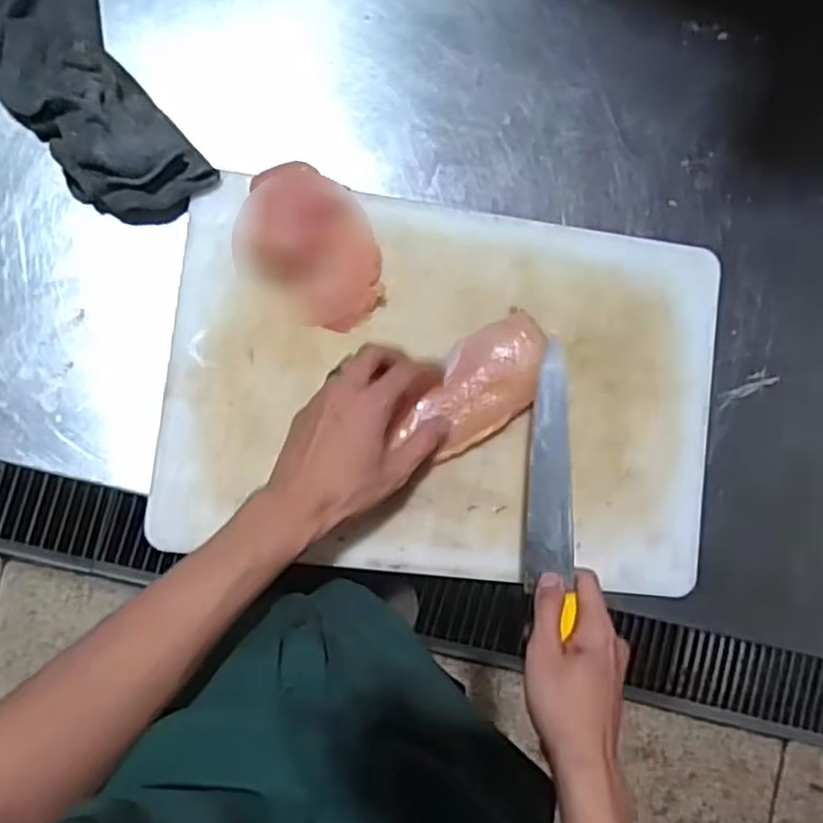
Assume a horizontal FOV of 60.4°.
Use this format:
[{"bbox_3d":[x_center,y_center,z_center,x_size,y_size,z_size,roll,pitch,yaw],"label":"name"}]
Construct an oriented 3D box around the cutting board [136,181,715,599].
[{"bbox_3d":[0.034,-0.018,0.572,0.441,0.024,0.295,7,85,-8],"label":"cutting board"}]

